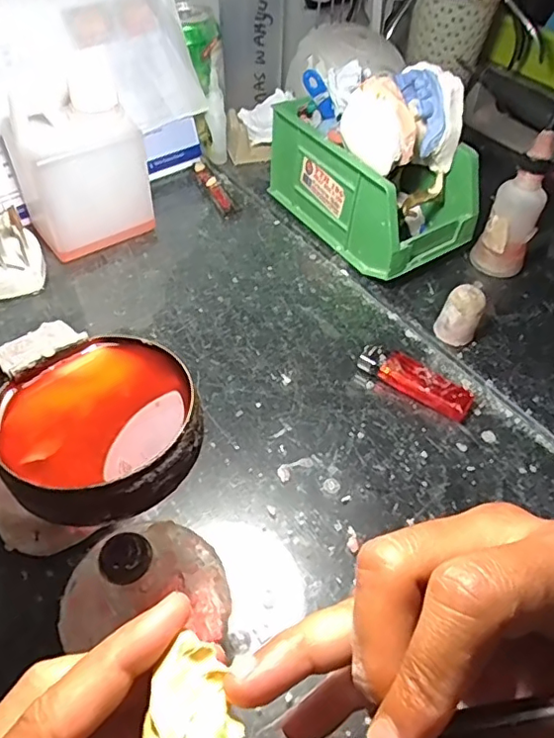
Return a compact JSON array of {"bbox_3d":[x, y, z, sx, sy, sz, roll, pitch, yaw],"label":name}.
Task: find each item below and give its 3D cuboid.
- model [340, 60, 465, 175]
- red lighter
[{"bbox_3d":[0.097,-0.191,0.434,0.077,0.066,0.061,-24,57,-21],"label":"model"},{"bbox_3d":[0.098,0.008,0.392,0.081,0.016,0.022,30,55,19],"label":"red lighter"}]

